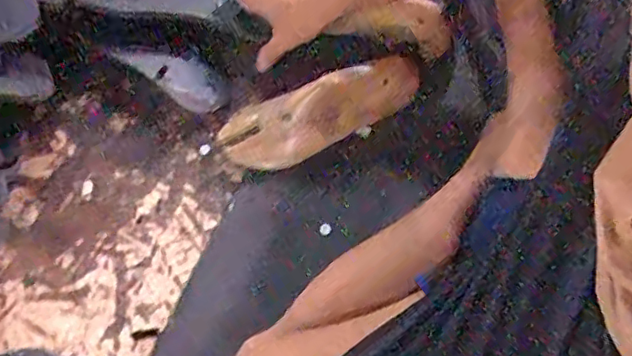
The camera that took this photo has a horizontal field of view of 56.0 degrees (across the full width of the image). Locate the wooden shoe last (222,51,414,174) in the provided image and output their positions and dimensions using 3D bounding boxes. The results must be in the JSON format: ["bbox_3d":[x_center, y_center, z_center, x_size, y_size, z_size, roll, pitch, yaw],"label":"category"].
[{"bbox_3d":[-0.004,-0.071,0.656,0.233,0.053,0.074,-22,71,15],"label":"wooden shoe last"}]

